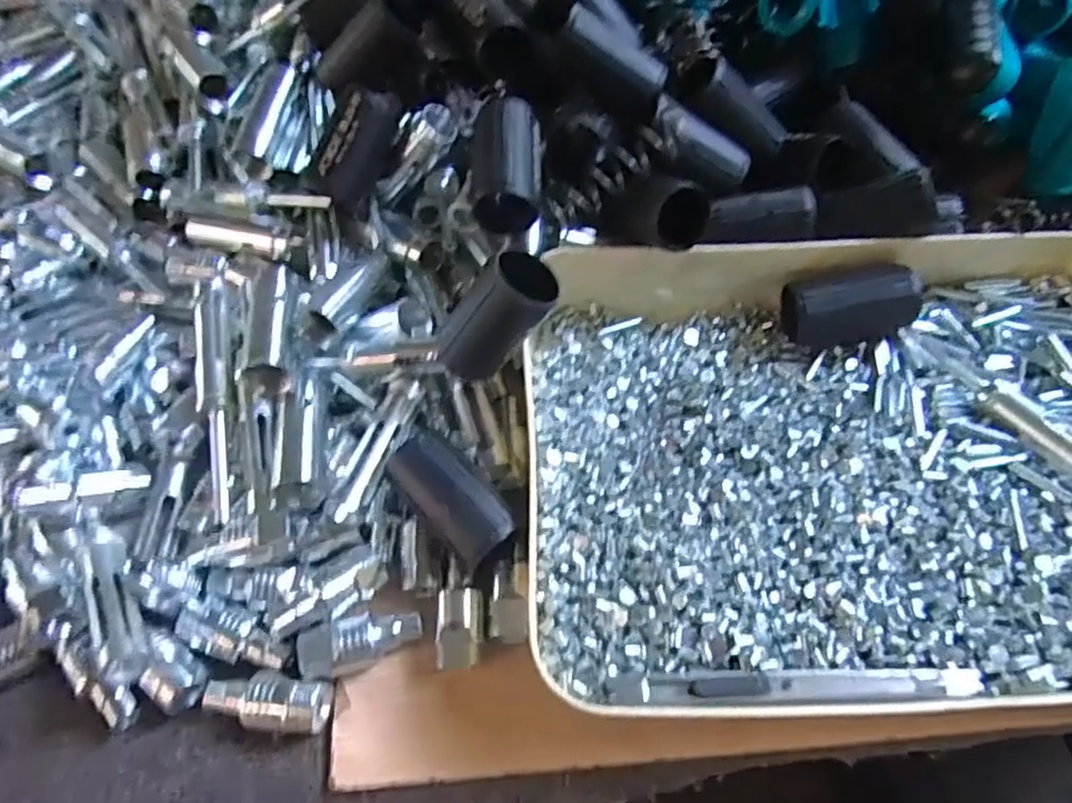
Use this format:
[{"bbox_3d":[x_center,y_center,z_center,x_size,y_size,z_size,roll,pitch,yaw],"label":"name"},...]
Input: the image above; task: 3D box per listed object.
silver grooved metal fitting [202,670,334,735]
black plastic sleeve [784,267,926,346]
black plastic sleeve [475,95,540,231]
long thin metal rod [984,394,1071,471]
[{"bbox_3d":[-0.114,0.126,0.287,0.052,0.020,0.022,7,60,5],"label":"silver grooved metal fitting"},{"bbox_3d":[0.162,-0.053,0.361,0.062,0.037,0.035,-8,60,-4],"label":"black plastic sleeve"},{"bbox_3d":[-0.015,-0.116,0.346,0.034,0.038,0.062,0,60,1],"label":"black plastic sleeve"},{"bbox_3d":[0.237,0.020,0.309,0.011,0.011,0.070,-26,49,-12],"label":"long thin metal rod"}]

